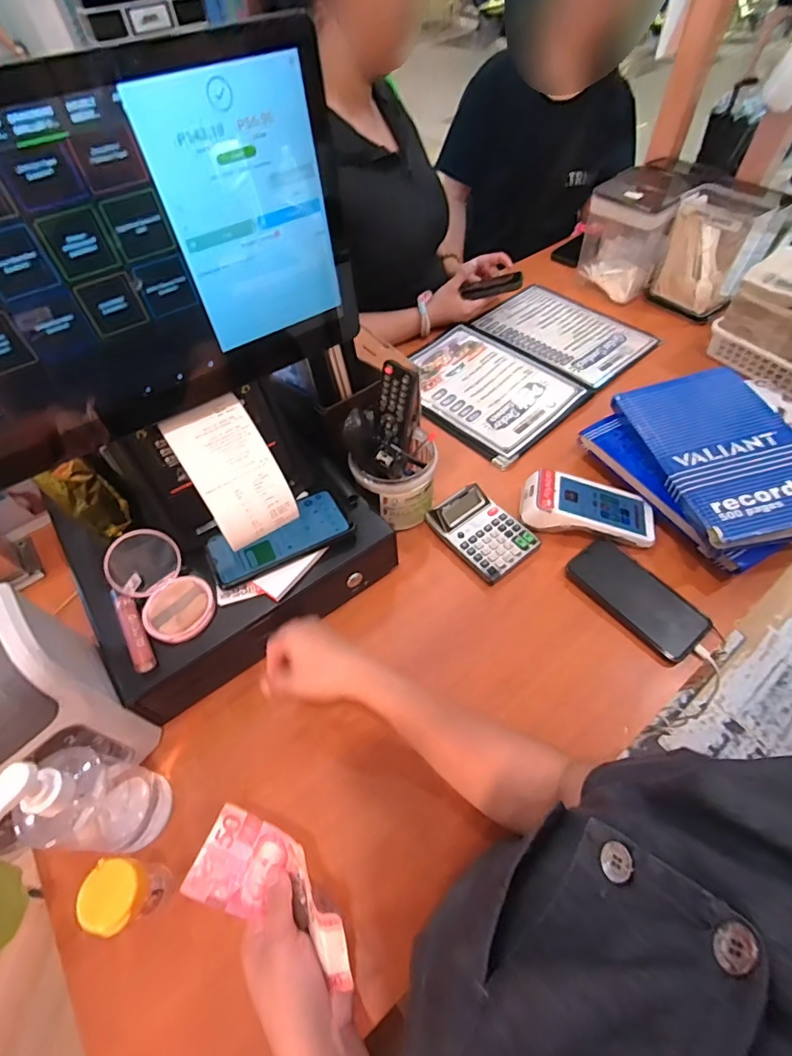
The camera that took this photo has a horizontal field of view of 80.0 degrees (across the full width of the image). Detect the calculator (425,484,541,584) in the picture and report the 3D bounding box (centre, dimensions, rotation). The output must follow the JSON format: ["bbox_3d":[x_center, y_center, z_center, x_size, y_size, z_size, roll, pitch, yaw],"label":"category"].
[{"bbox_3d":[0.115,0.003,0.641,0.091,0.028,0.132,-36,60,-20],"label":"calculator"}]

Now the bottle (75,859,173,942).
[{"bbox_3d":[-0.230,0.314,0.407,0.046,0.084,0.049,3,55,6],"label":"bottle"}]

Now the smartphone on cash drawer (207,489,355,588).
[{"bbox_3d":[-0.134,0.011,0.539,0.157,0.014,0.071,-26,57,-14],"label":"smartphone on cash drawer"}]

